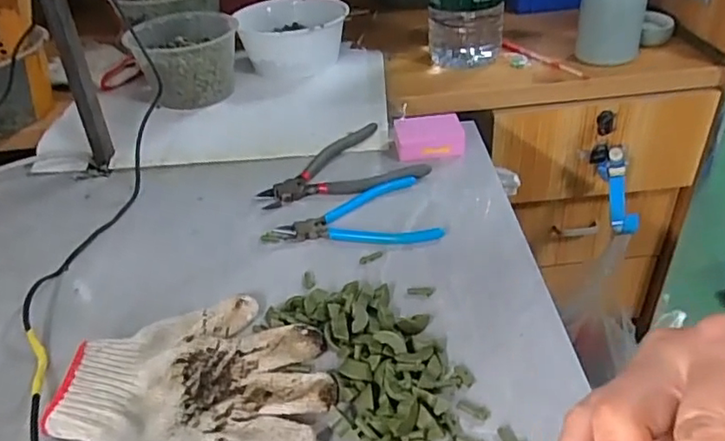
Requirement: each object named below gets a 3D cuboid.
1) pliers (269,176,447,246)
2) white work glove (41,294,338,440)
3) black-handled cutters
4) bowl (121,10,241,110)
[{"bbox_3d":[-0.005,0.001,0.539,0.141,0.009,0.093,-14,38,-10],"label":"pliers"},{"bbox_3d":[-0.107,0.109,0.396,0.173,0.027,0.143,7,39,18],"label":"white work glove"},{"bbox_3d":[-0.029,-0.059,0.614,0.168,0.012,0.115,-15,38,-12],"label":"black-handled cutters"},{"bbox_3d":[-0.227,-0.215,0.772,0.131,0.090,0.131,-4,37,3],"label":"bowl"}]

